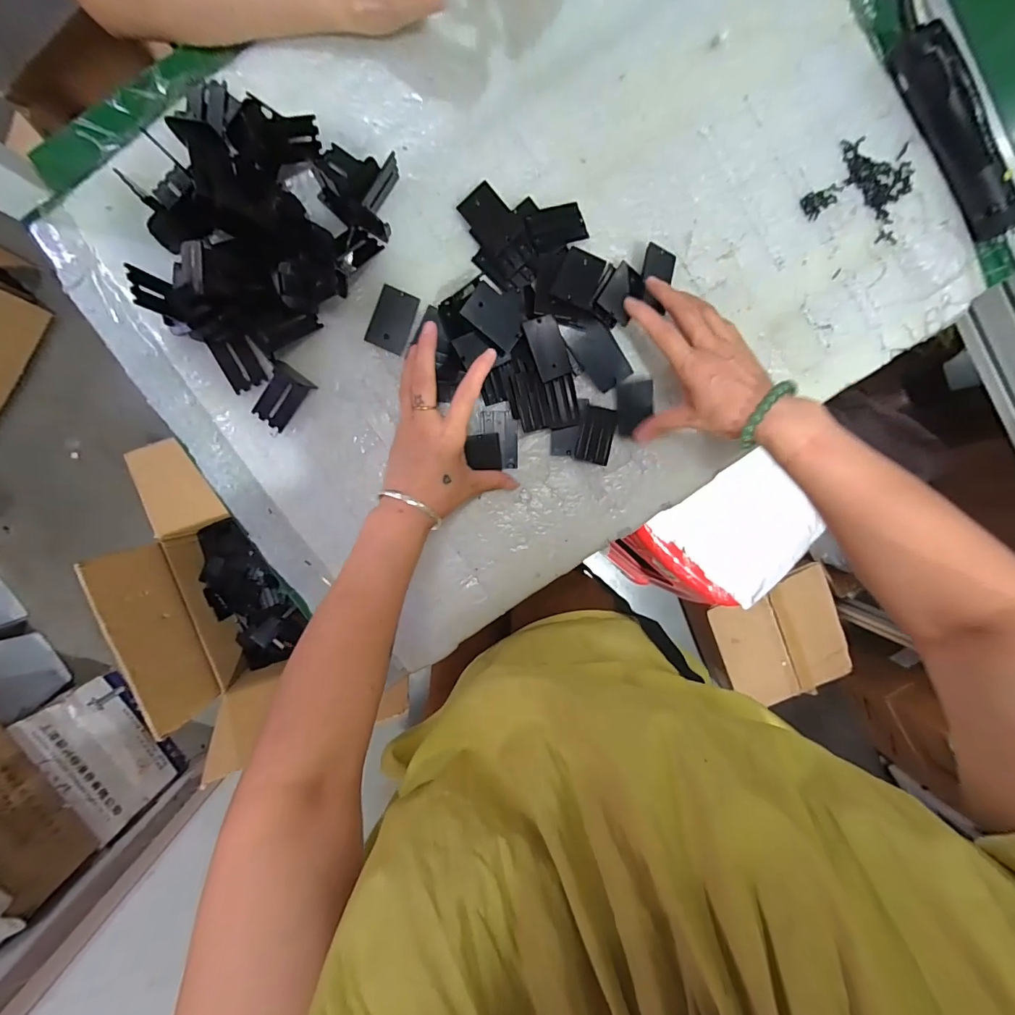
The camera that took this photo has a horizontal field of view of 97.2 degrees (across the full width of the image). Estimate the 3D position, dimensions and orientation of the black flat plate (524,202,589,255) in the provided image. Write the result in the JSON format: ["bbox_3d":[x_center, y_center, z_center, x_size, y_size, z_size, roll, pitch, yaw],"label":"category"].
[{"bbox_3d":[0.046,-0.261,0.416,0.056,0.004,0.038,-22,90,-12],"label":"black flat plate"}]

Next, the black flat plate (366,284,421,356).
[{"bbox_3d":[-0.108,-0.176,0.422,0.037,0.004,0.055,21,94,-6],"label":"black flat plate"}]

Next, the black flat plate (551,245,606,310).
[{"bbox_3d":[0.066,-0.212,0.413,0.037,0.004,0.048,22,93,0],"label":"black flat plate"}]

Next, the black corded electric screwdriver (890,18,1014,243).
[{"bbox_3d":[0.419,-0.344,0.413,0.028,0.033,0.194,-34,97,2],"label":"black corded electric screwdriver"}]

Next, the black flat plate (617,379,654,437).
[{"bbox_3d":[0.127,-0.098,0.441,0.035,0.009,0.050,-6,97,-1],"label":"black flat plate"}]

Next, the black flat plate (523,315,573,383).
[{"bbox_3d":[0.038,-0.148,0.414,0.036,0.005,0.055,-25,107,-22],"label":"black flat plate"}]

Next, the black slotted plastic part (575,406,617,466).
[{"bbox_3d":[0.090,-0.072,0.446,0.033,0.004,0.054,14,96,-4],"label":"black slotted plastic part"}]

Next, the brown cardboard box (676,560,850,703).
[{"bbox_3d":[0.700,0.339,1.216,0.328,0.184,0.307,-19,96,1],"label":"brown cardboard box"}]

